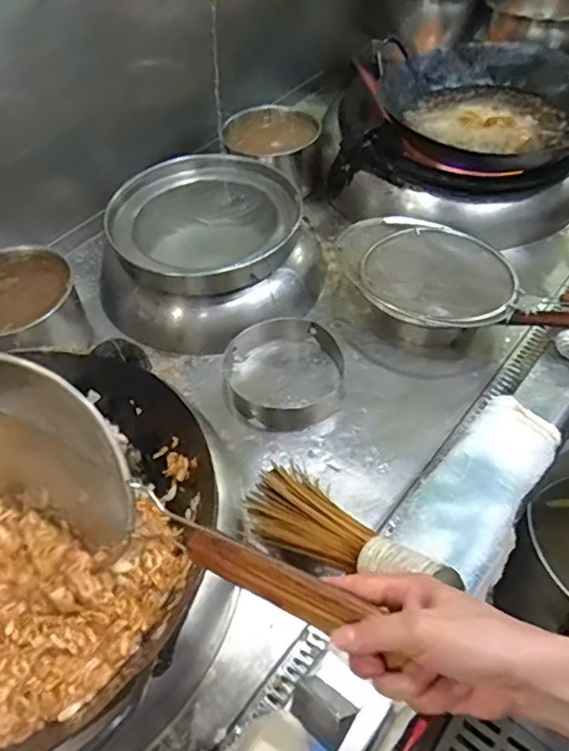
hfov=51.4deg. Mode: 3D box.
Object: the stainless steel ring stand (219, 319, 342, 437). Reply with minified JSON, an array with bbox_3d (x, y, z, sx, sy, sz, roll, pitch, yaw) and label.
[{"bbox_3d":[-0.001,-0.006,0.896,0.185,0.055,0.171,-8,49,-2],"label":"stainless steel ring stand"}]

